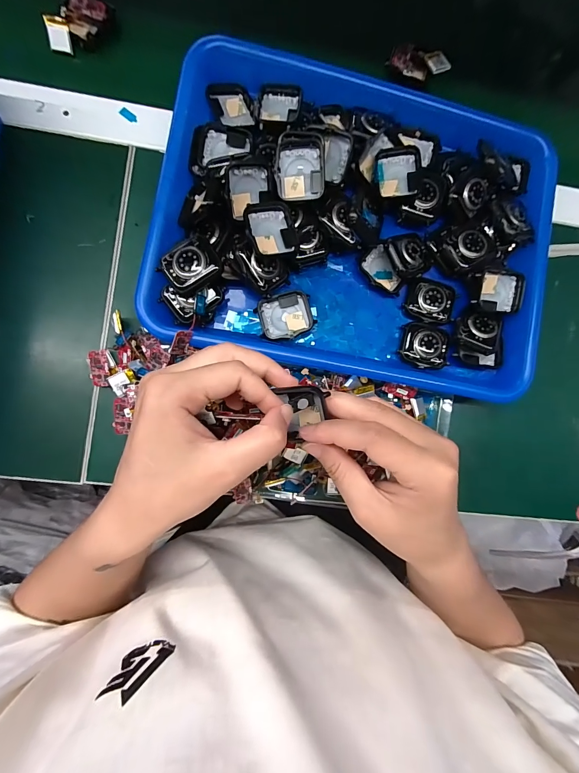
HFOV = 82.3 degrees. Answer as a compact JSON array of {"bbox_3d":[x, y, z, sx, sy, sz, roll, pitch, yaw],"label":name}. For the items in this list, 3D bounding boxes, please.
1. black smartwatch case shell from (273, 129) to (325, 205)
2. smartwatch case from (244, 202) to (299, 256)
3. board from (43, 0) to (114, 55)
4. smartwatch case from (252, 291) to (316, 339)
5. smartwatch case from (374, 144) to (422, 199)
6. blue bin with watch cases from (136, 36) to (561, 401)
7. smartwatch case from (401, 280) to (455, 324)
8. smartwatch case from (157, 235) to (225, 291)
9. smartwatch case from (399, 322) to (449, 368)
[{"bbox_3d":[0.008,-0.169,0.255,0.037,0.011,0.051,-2,103,4],"label":"black smartwatch case shell"},{"bbox_3d":[-0.015,-0.120,0.253,0.039,0.010,0.040,-18,91,-19],"label":"smartwatch case"},{"bbox_3d":[-0.187,-0.321,0.292,0.061,0.016,0.027,-42,91,-8],"label":"board"},{"bbox_3d":[-0.002,-0.059,0.276,0.045,0.011,0.036,-17,88,-7],"label":"smartwatch case"},{"bbox_3d":[0.090,-0.177,0.274,0.036,0.013,0.040,-9,87,-7],"label":"smartwatch case"},{"bbox_3d":[0.061,-0.143,0.287,0.326,0.056,0.265,9,85,-6],"label":"blue bin with watch cases"},{"bbox_3d":[0.123,-0.075,0.291,0.042,0.009,0.038,11,85,-6],"label":"smartwatch case"},{"bbox_3d":[-0.074,-0.091,0.250,0.040,0.011,0.036,-37,90,-8],"label":"smartwatch case"},{"bbox_3d":[0.119,-0.036,0.290,0.040,0.011,0.039,2,86,-6],"label":"smartwatch case"}]

